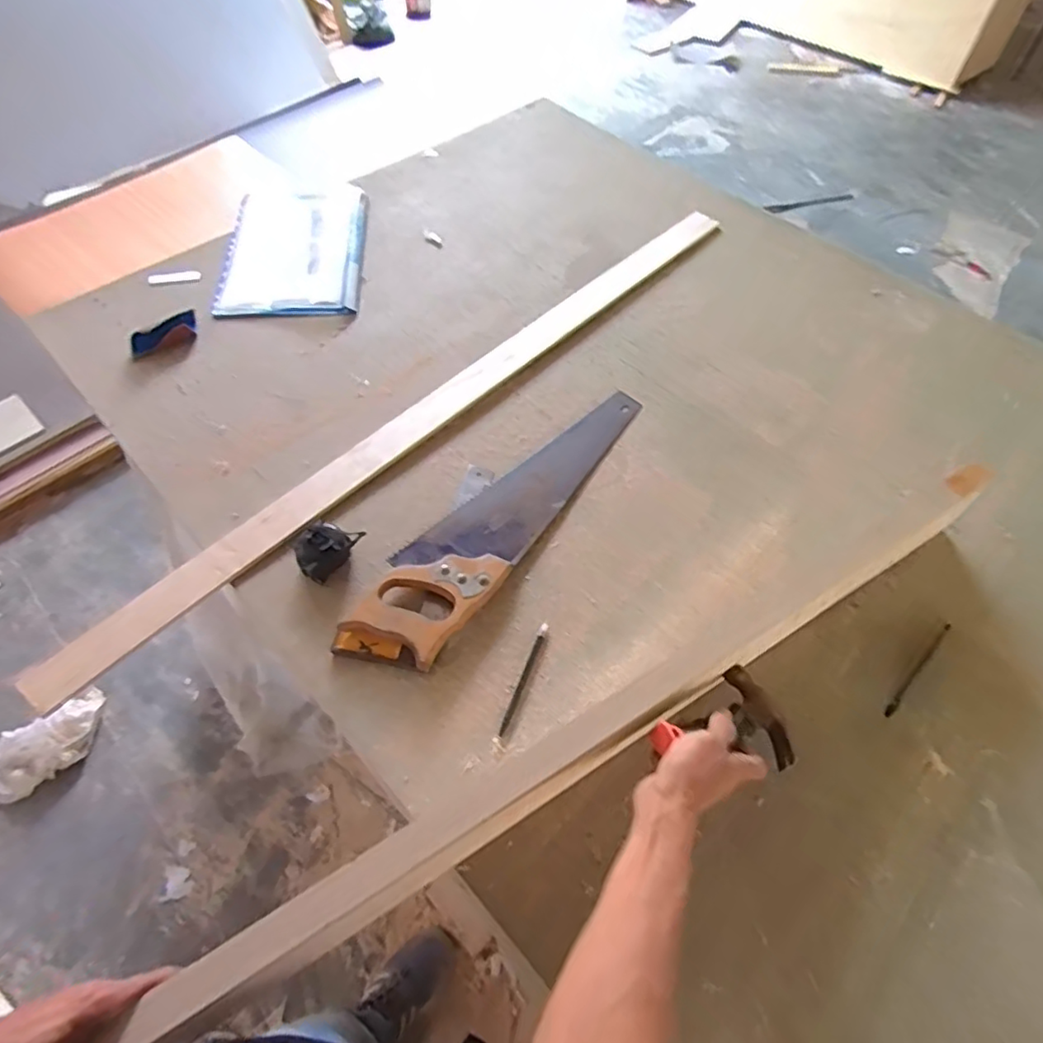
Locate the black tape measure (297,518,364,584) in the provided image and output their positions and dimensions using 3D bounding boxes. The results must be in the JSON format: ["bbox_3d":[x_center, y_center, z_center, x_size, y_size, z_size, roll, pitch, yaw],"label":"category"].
[{"bbox_3d":[-0.244,0.029,0.758,0.082,0.050,0.066,-34,64,-20],"label":"black tape measure"}]

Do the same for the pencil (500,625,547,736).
[{"bbox_3d":[0.003,0.178,0.689,0.009,0.007,0.137,19,60,12],"label":"pencil"}]

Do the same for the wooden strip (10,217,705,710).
[{"bbox_3d":[-0.097,-0.195,0.916,0.068,0.021,1.272,43,66,15],"label":"wooden strip"}]

